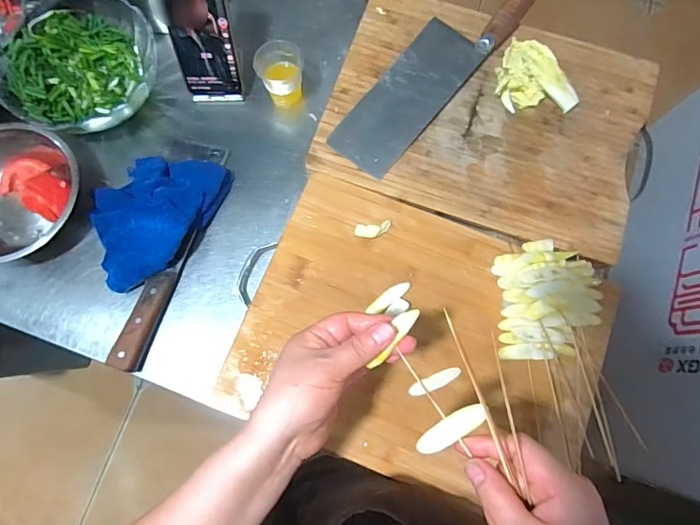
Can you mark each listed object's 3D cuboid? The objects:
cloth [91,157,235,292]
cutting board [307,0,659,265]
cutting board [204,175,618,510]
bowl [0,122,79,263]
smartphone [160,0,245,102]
[{"bbox_3d":[-0.239,-0.064,0.506,0.124,0.043,0.183,31,78,6],"label":"cloth"},{"bbox_3d":[0.172,-0.191,0.548,0.387,0.025,0.283,20,77,3],"label":"cutting board"},{"bbox_3d":[0.082,0.080,0.476,0.381,0.028,0.279,20,77,3],"label":"cutting board"},{"bbox_3d":[-0.396,-0.077,0.506,0.154,0.059,0.162,0,77,-1],"label":"bowl"},{"bbox_3d":[-0.175,-0.267,0.514,0.072,0.158,0.008,-4,49,-2],"label":"smartphone"}]

